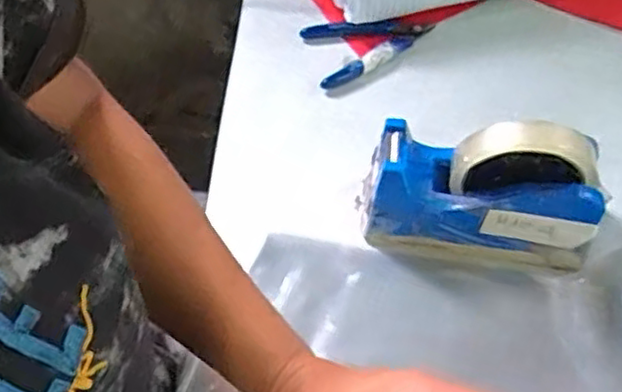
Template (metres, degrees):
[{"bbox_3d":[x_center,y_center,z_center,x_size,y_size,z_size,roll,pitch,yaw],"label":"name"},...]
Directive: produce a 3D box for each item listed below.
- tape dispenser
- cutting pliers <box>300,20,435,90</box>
[{"bbox_3d":[0.117,-0.005,0.467,0.156,0.117,0.053,10,58,6],"label":"tape dispenser"},{"bbox_3d":[0.055,-0.139,0.614,0.112,0.013,0.074,-15,59,-10],"label":"cutting pliers"}]

